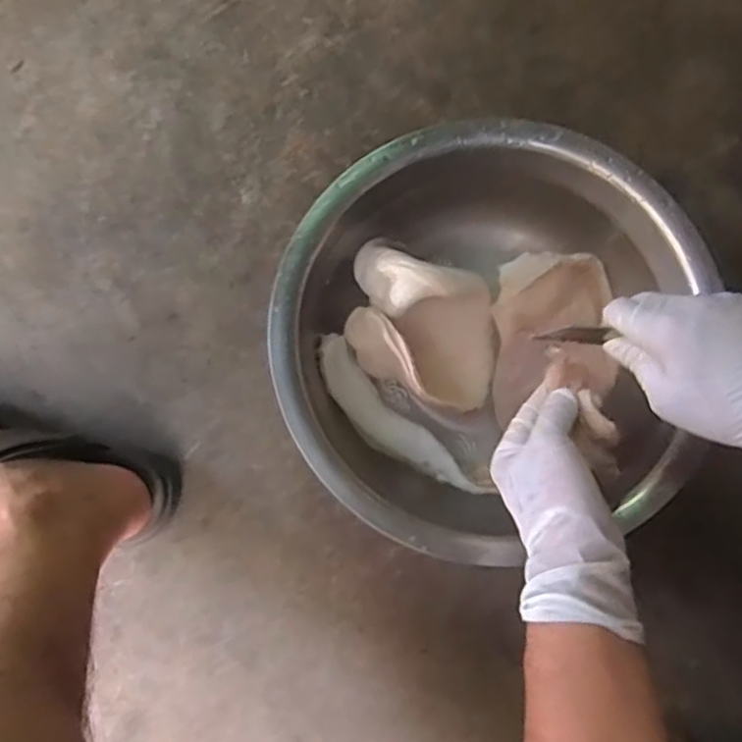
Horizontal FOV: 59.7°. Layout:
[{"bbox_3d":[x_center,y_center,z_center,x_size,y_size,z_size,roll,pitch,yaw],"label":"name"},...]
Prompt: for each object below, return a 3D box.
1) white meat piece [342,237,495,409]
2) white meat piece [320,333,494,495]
[{"bbox_3d":[0.041,-0.037,0.535,0.146,0.055,0.112,30,81,7],"label":"white meat piece"},{"bbox_3d":[0.017,0.046,0.531,0.044,0.024,0.175,-43,81,-7],"label":"white meat piece"}]

